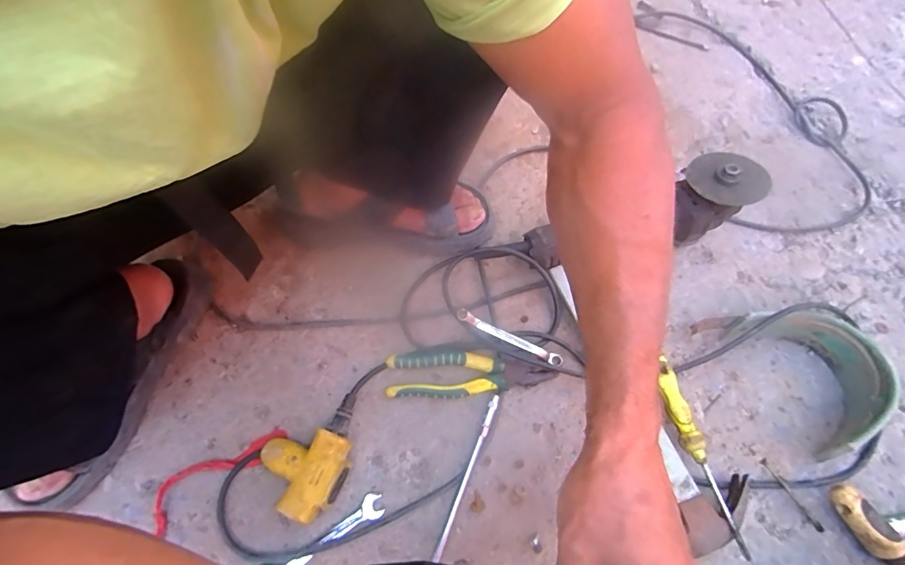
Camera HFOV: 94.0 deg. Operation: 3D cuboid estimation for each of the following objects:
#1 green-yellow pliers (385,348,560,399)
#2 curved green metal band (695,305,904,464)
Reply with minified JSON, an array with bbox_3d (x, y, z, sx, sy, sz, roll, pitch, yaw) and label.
[{"bbox_3d":[0.020,0.105,0.490,0.184,0.024,0.054,-1,65,-1],"label":"green-yellow pliers"},{"bbox_3d":[0.393,0.087,0.480,0.110,0.075,0.183,-33,69,-15],"label":"curved green metal band"}]

